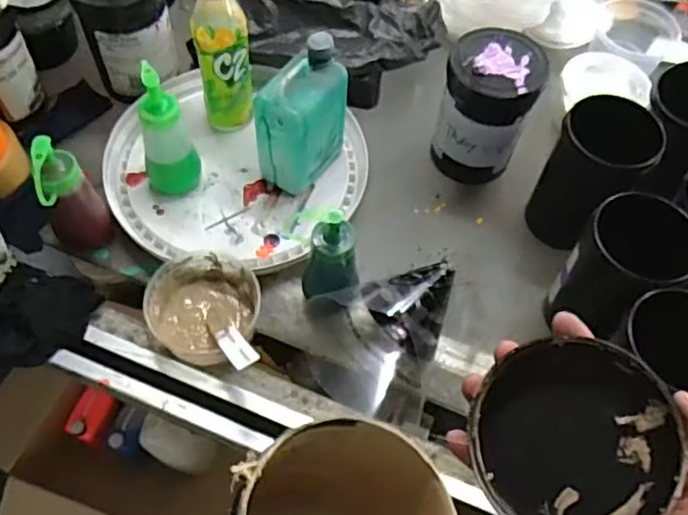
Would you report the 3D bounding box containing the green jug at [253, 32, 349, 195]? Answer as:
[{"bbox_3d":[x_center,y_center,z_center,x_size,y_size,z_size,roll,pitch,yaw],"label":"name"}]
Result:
[{"bbox_3d":[-0.049,-0.162,0.741,0.075,0.153,0.106,31,63,14],"label":"green jug"}]

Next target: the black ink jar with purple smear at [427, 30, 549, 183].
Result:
[{"bbox_3d":[0.167,-0.177,0.778,0.101,0.166,0.101,1,60,-2],"label":"black ink jar with purple smear"}]

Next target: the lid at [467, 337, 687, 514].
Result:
[{"bbox_3d":[0.125,0.101,0.356,0.104,0.013,0.105,-5,79,29],"label":"lid"}]

